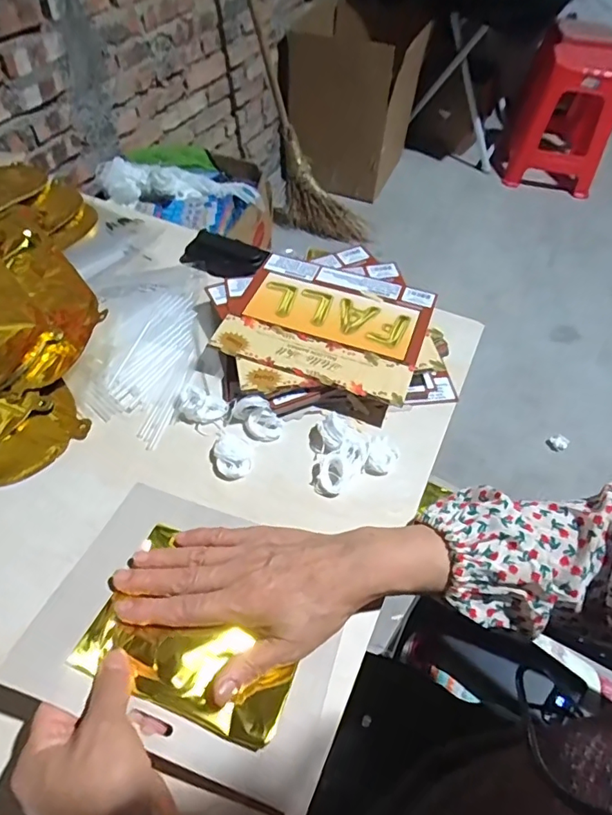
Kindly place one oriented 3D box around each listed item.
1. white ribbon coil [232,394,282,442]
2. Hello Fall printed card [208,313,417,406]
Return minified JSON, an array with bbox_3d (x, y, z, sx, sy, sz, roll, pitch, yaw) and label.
[{"bbox_3d":[-0.043,0.009,0.458,0.044,0.027,0.028,36,60,22],"label":"white ribbon coil"},{"bbox_3d":[0.006,-0.050,0.484,0.190,0.006,0.049,17,54,10],"label":"Hello Fall printed card"}]

